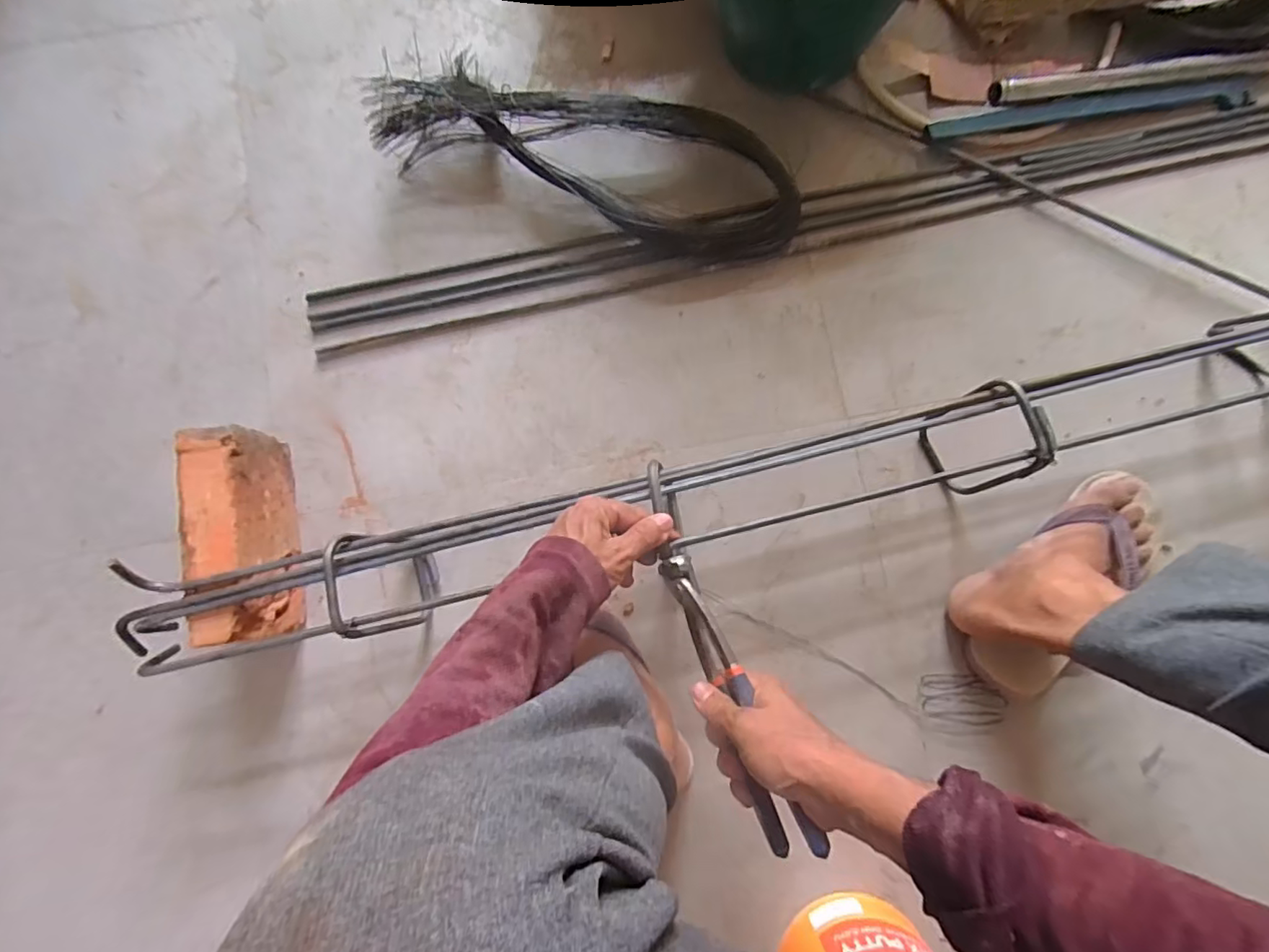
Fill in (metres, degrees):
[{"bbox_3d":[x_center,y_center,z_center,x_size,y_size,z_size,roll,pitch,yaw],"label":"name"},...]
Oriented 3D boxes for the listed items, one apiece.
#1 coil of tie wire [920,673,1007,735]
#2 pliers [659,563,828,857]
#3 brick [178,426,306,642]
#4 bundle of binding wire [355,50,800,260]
[{"bbox_3d":[0.327,0.228,0.569,0.074,0.013,0.057,-4,82,1],"label":"coil of tie wire"},{"bbox_3d":[0.073,0.161,0.425,0.033,0.046,0.220,-22,70,-1],"label":"pliers"},{"bbox_3d":[-0.370,0.056,0.546,0.049,0.104,0.192,-12,82,0],"label":"brick"},{"bbox_3d":[-0.053,-0.343,0.623,0.476,0.065,0.138,16,83,3],"label":"bundle of binding wire"}]

